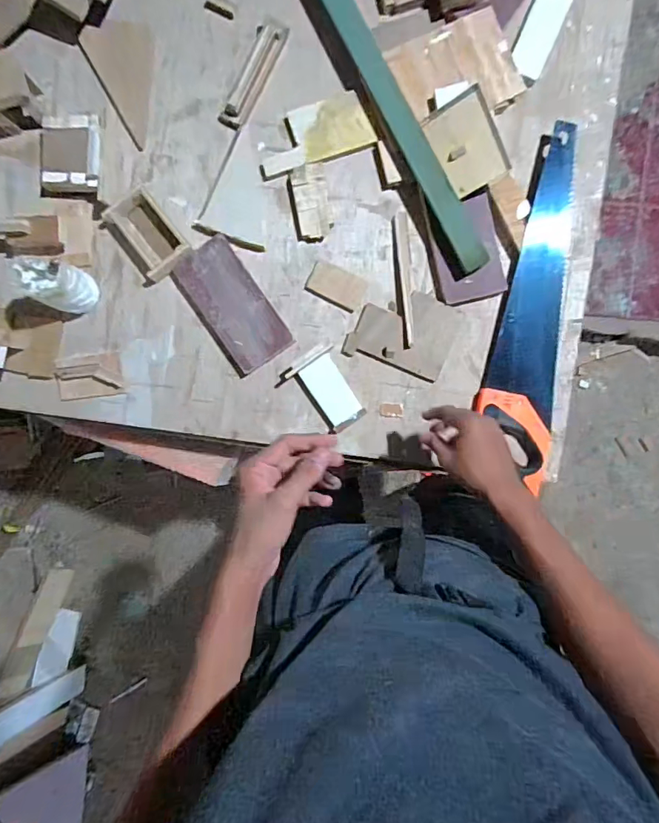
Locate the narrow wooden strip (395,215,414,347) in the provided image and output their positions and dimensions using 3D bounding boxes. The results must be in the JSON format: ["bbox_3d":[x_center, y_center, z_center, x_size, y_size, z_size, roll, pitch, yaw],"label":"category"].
[{"bbox_3d":[0.113,-0.197,0.696,0.016,0.010,0.198,-4,91,3],"label":"narrow wooden strip"}]

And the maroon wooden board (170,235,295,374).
[{"bbox_3d":[-0.146,-0.155,0.700,0.100,0.018,0.194,-34,90,3],"label":"maroon wooden board"}]

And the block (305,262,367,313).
[{"bbox_3d":[0.012,-0.187,0.705,0.088,0.007,0.050,26,92,2],"label":"block"}]

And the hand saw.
[{"bbox_3d":[0.297,-0.153,0.688,0.106,0.023,0.495,7,92,2],"label":"hand saw"}]

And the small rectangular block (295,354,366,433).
[{"bbox_3d":[0.002,-0.027,0.702,0.058,0.011,0.105,-33,90,3],"label":"small rectangular block"}]

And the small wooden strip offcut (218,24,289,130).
[{"bbox_3d":[-0.111,-0.492,0.686,0.037,0.023,0.157,28,92,2],"label":"small wooden strip offcut"}]

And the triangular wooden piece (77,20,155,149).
[{"bbox_3d":[-0.317,-0.492,0.699,0.099,0.005,0.177,5,89,-9],"label":"triangular wooden piece"}]

